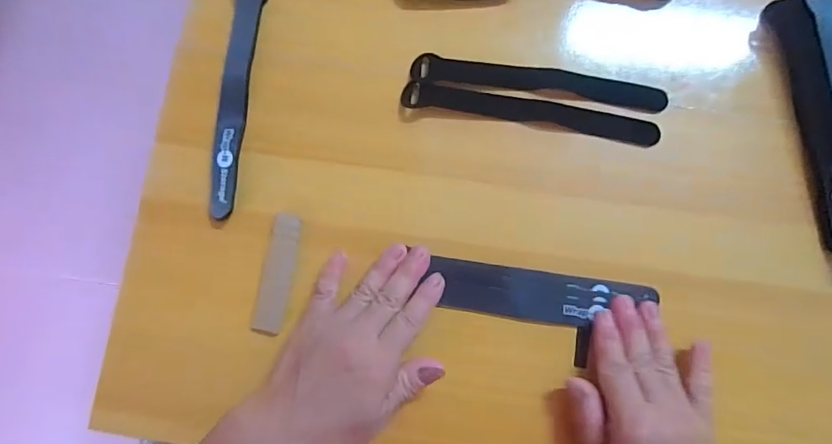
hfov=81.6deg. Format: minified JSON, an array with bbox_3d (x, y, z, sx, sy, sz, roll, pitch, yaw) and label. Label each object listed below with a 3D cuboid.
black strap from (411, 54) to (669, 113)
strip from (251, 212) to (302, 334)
[{"bbox_3d":[0.096,-0.109,0.377,0.195,0.006,0.022,8,92,1],"label":"black strap"},{"bbox_3d":[-0.102,0.037,0.355,0.021,0.004,0.086,13,82,-19],"label":"strip"}]

